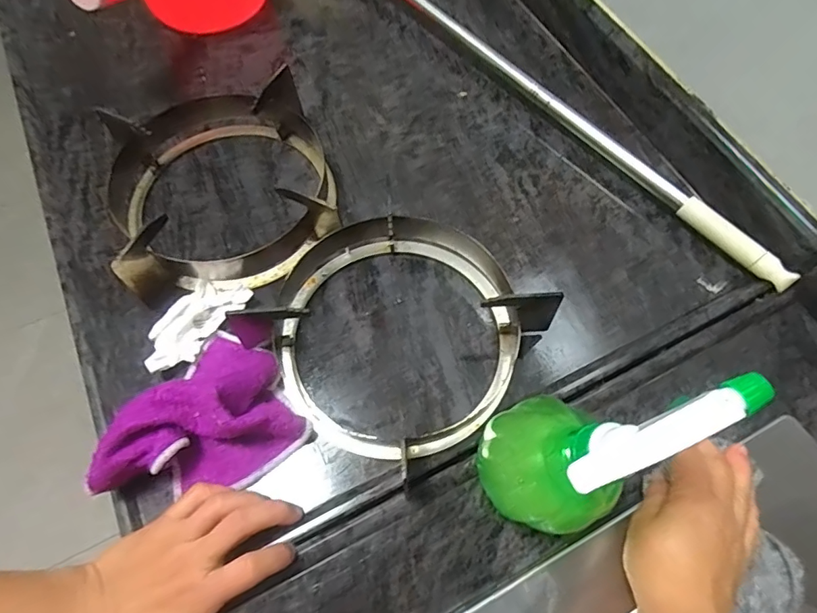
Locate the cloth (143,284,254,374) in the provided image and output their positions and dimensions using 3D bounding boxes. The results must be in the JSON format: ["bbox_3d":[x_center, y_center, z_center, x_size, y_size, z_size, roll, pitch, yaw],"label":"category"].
[{"bbox_3d":[-0.184,0.014,0.423,0.045,0.020,0.096,35,70,14],"label":"cloth"}]

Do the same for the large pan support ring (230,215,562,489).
[{"bbox_3d":[-0.010,0.013,0.400,0.197,0.068,0.200,0,65,-1],"label":"large pan support ring"}]

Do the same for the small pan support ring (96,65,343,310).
[{"bbox_3d":[-0.173,-0.116,0.458,0.189,0.068,0.192,-16,67,-8],"label":"small pan support ring"}]

